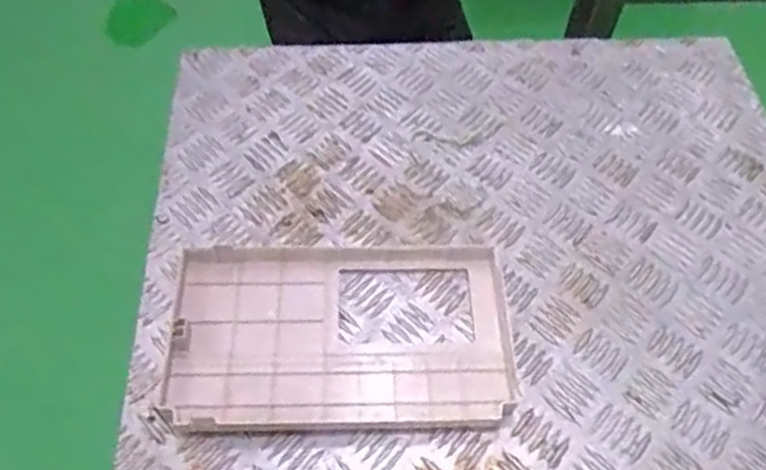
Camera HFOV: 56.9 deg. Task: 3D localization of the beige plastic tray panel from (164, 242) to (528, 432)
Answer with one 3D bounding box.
[{"bbox_3d":[-0.035,0.073,0.550,0.260,0.018,0.159,-1,55,-2],"label":"beige plastic tray panel"}]

